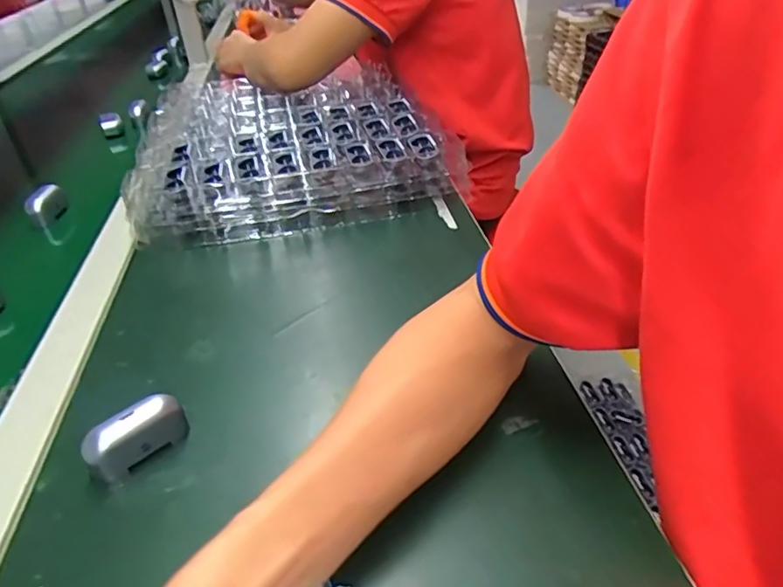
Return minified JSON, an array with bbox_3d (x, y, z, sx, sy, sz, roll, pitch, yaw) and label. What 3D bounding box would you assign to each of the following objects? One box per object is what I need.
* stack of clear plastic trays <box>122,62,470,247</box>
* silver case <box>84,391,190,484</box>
[{"bbox_3d":[-0.131,-0.213,0.734,0.346,0.061,0.453,-9,36,-8],"label":"stack of clear plastic trays"},{"bbox_3d":[-0.157,0.087,0.341,0.057,0.033,0.019,-30,43,-32],"label":"silver case"}]

